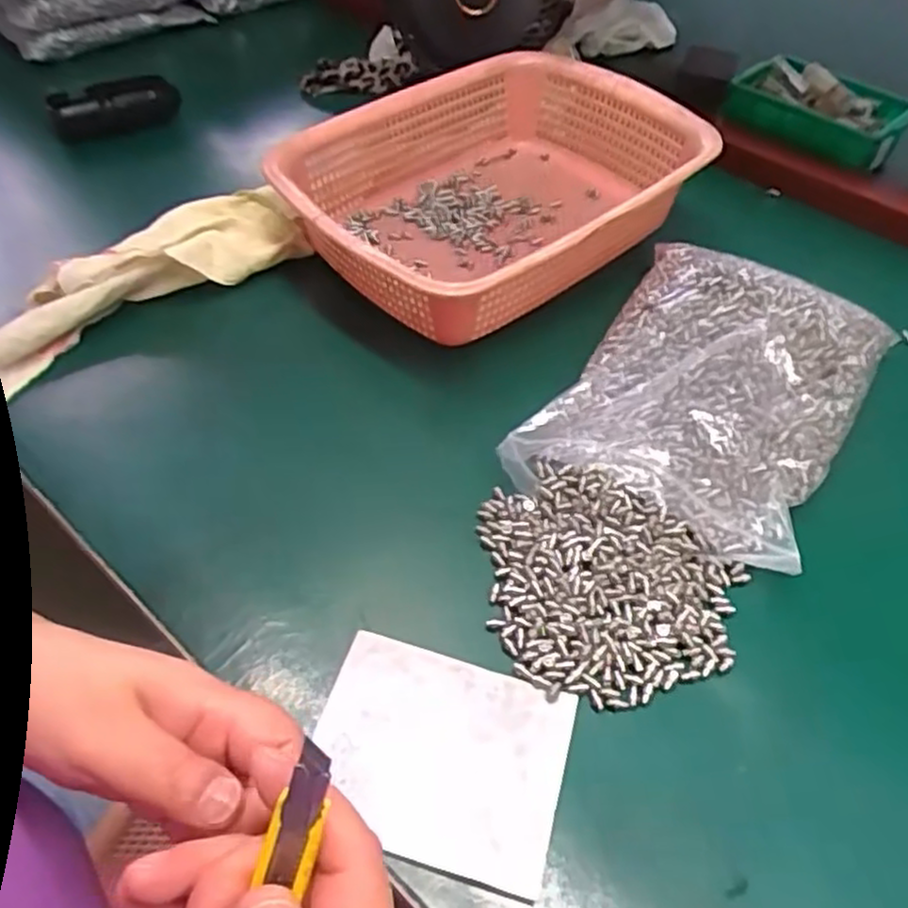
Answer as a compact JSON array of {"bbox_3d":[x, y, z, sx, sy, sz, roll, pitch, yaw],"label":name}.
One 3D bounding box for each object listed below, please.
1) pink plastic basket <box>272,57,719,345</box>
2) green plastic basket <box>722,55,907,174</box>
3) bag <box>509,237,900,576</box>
[{"bbox_3d":[0.028,-0.196,0.560,0.295,0.077,0.222,-31,59,-26],"label":"pink plastic basket"},{"bbox_3d":[0.333,-0.315,0.689,0.152,0.056,0.086,37,57,24],"label":"green plastic basket"},{"bbox_3d":[0.154,-0.040,0.447,0.161,0.052,0.229,27,54,18],"label":"bag"}]

